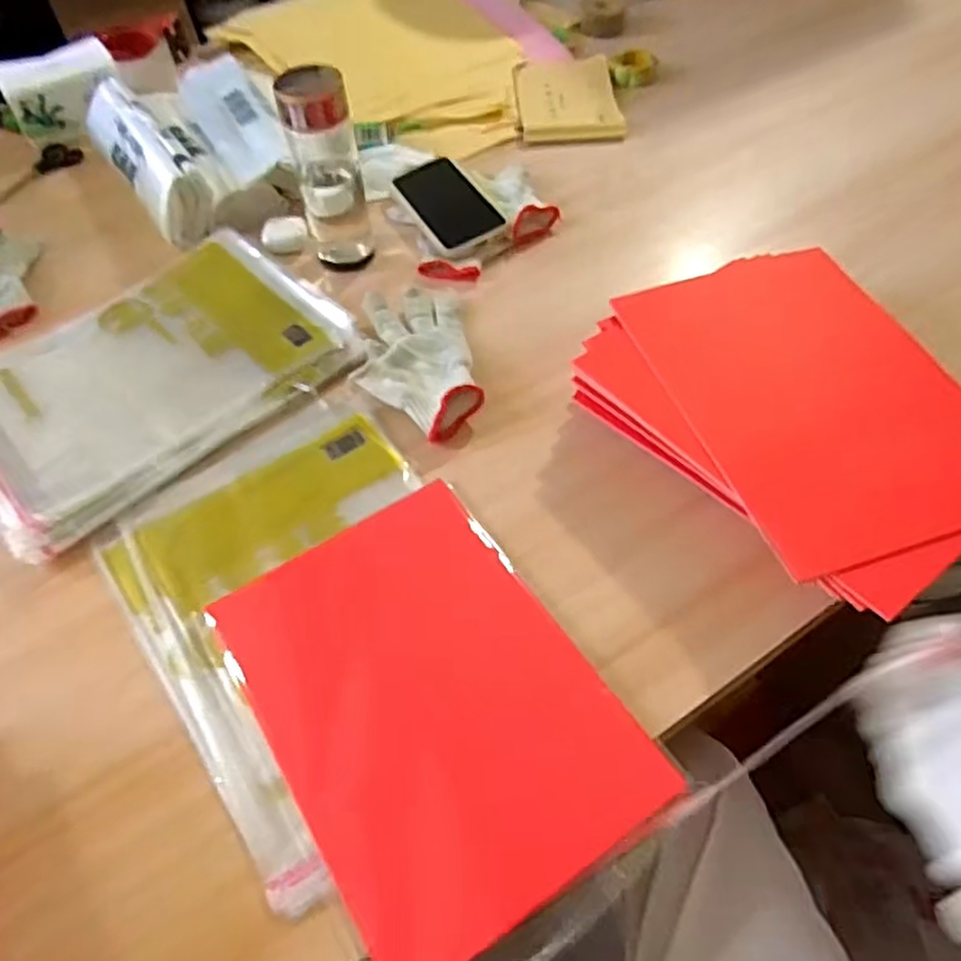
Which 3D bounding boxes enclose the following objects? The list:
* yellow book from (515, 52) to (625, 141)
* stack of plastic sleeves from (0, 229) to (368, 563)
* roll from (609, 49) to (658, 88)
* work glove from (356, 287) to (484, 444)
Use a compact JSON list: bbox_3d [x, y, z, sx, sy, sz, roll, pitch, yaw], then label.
[{"bbox_3d":[0.116,-0.515,0.959,0.131,0.027,0.179,-2,53,1],"label":"yellow book"},{"bbox_3d":[-0.319,-0.107,0.674,0.344,0.025,0.260,-35,59,-22],"label":"stack of plastic sleeves"},{"bbox_3d":[0.217,-0.582,1.009,0.065,0.026,0.064,7,54,8],"label":"roll"},{"bbox_3d":[-0.059,-0.118,0.668,0.099,0.029,0.182,-8,53,-4],"label":"work glove"}]

